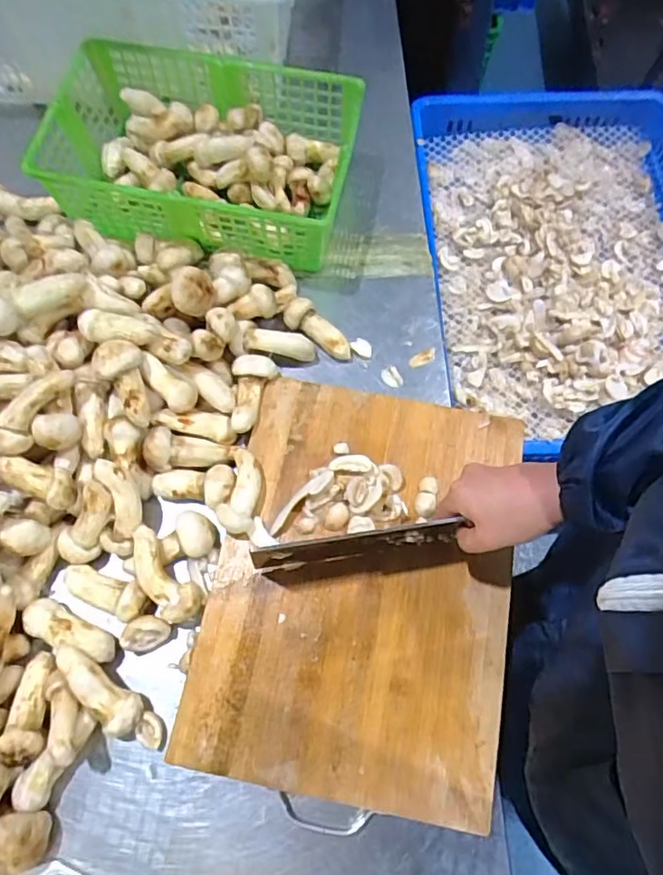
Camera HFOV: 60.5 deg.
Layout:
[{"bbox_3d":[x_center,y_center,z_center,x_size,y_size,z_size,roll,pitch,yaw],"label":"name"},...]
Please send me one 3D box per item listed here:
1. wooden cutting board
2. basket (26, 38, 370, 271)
[{"bbox_3d":[0.031,0.129,0.540,0.275,0.021,0.371,10,67,3],"label":"wooden cutting board"},{"bbox_3d":[-0.159,-0.346,0.681,0.368,0.107,0.239,14,67,4],"label":"basket"}]

